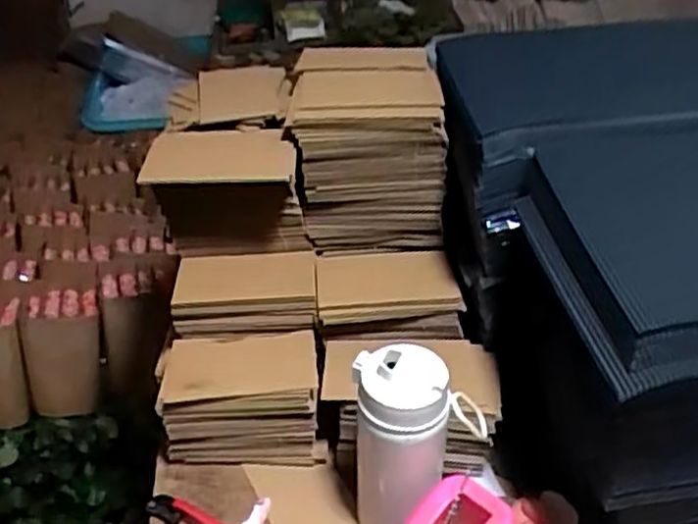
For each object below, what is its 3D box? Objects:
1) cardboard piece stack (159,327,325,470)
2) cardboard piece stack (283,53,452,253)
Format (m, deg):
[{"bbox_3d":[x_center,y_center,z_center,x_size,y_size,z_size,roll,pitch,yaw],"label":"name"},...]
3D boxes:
[{"bbox_3d":[-0.101,0.129,0.706,0.147,0.104,0.086,-2,37,0],"label":"cardboard piece stack"},{"bbox_3d":[0.018,-0.118,0.768,0.148,0.156,0.150,-2,37,0],"label":"cardboard piece stack"}]

